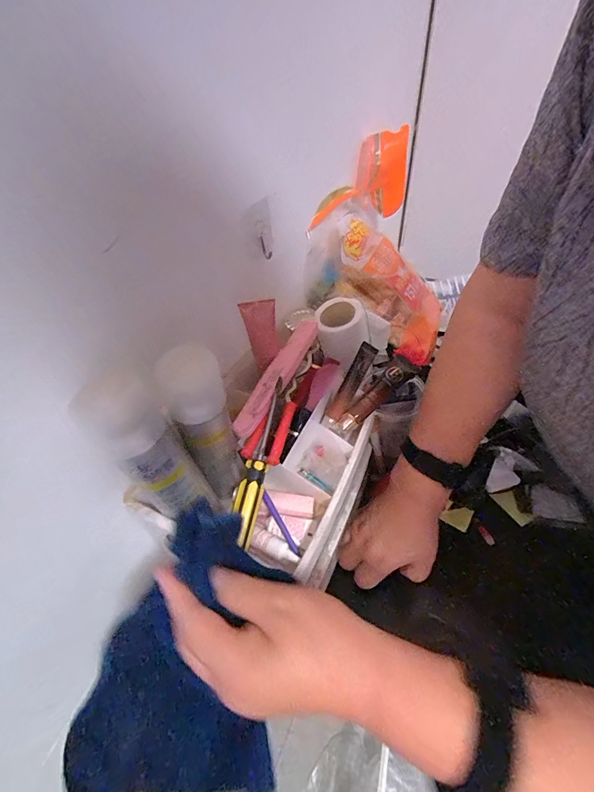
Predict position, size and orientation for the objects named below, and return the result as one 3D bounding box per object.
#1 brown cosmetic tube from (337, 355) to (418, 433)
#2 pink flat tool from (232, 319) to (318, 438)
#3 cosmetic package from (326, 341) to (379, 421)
[{"bbox_3d":[0.087,-0.002,0.386,0.110,0.016,0.022,-42,56,-11],"label":"brown cosmetic tube"},{"bbox_3d":[-0.017,-0.031,0.385,0.031,0.009,0.188,16,50,20],"label":"pink flat tool"},{"bbox_3d":[0.059,-0.015,0.386,0.019,0.015,0.091,32,97,29],"label":"cosmetic package"}]

